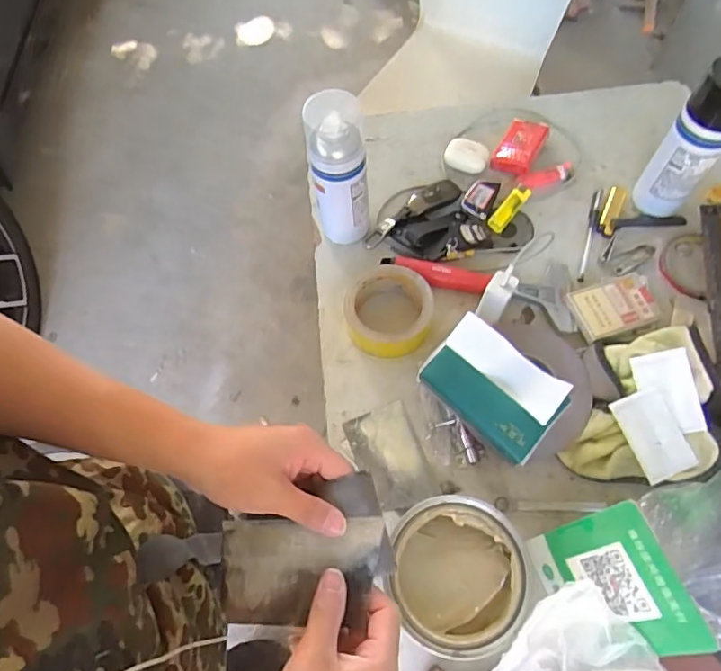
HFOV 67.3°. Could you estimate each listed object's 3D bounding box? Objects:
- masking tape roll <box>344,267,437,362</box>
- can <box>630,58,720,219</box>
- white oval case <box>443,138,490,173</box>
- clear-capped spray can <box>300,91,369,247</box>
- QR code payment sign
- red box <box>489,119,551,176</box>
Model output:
[{"bbox_3d":[0.034,-0.029,0.653,0.102,0.047,0.097,-1,66,2],"label":"masking tape roll"},{"bbox_3d":[0.395,-0.226,0.645,0.063,0.193,0.065,-1,66,2],"label":"can"},{"bbox_3d":[0.150,-0.254,0.768,0.060,0.016,0.048,19,68,11],"label":"white oval case"},{"bbox_3d":[-0.025,-0.191,0.650,0.066,0.193,0.061,-2,65,2],"label":"clear-capped spray can"},{"bbox_3d":[0.216,0.219,0.477,0.008,0.147,0.112,-10,66,-29],"label":"QR code payment sign"},{"bbox_3d":[0.224,-0.267,0.767,0.056,0.028,0.088,25,69,13],"label":"red box"}]

